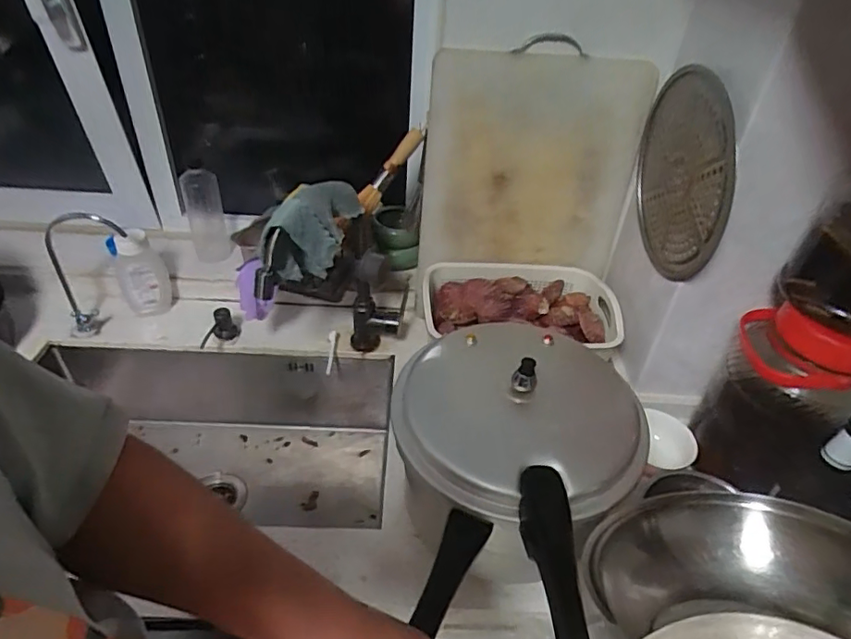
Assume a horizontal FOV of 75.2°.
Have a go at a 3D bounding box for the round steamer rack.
[{"bbox_3d":[0.359,-0.191,0.780,0.019,0.285,0.232,-5,43,1],"label":"round steamer rack"}]

